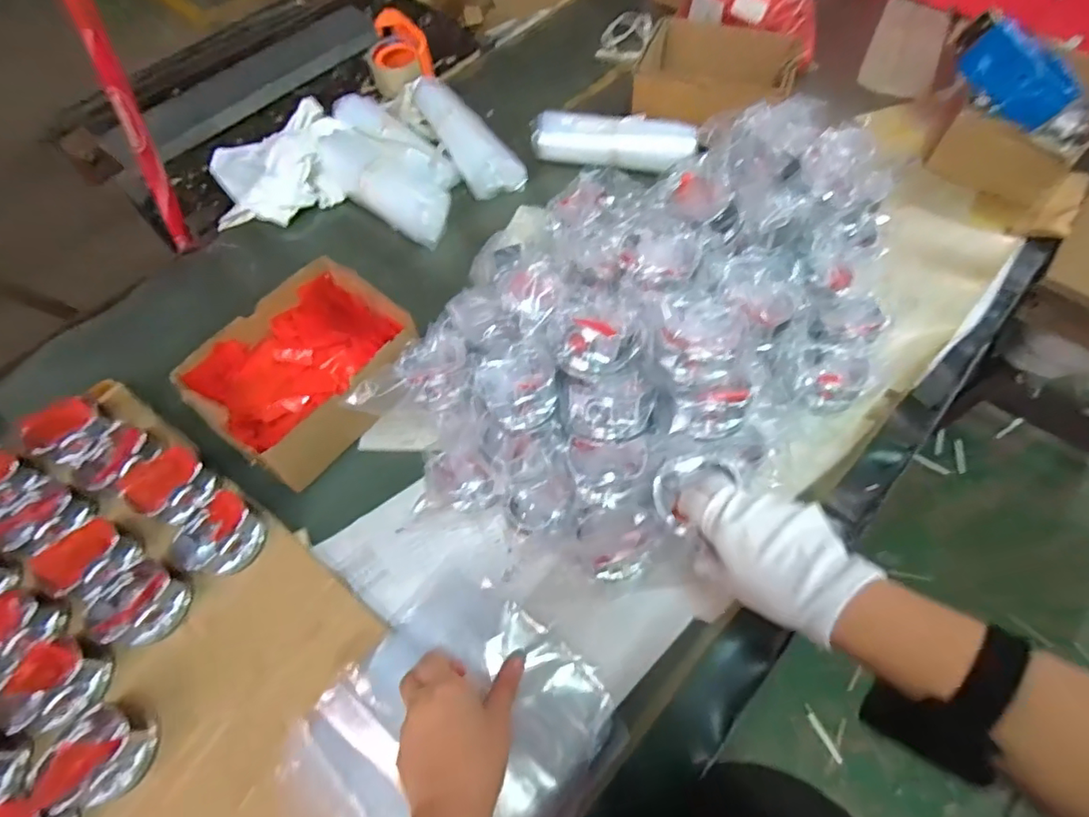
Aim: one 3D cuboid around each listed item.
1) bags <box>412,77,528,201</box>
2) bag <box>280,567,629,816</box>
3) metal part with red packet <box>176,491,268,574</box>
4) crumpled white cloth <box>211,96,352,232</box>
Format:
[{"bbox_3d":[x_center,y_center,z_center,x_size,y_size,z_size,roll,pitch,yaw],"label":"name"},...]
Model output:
[{"bbox_3d":[-0.120,-0.404,0.797,0.073,0.058,0.239,-28,65,-13],"label":"bags"},{"bbox_3d":[-0.073,0.273,0.445,0.209,0.026,0.223,37,70,16],"label":"bag"},{"bbox_3d":[-0.307,0.122,0.520,0.060,0.035,0.077,26,66,14],"label":"metal part with red packet"},{"bbox_3d":[-0.386,-0.344,0.767,0.200,0.063,0.181,-6,62,-2],"label":"crumpled white cloth"}]

